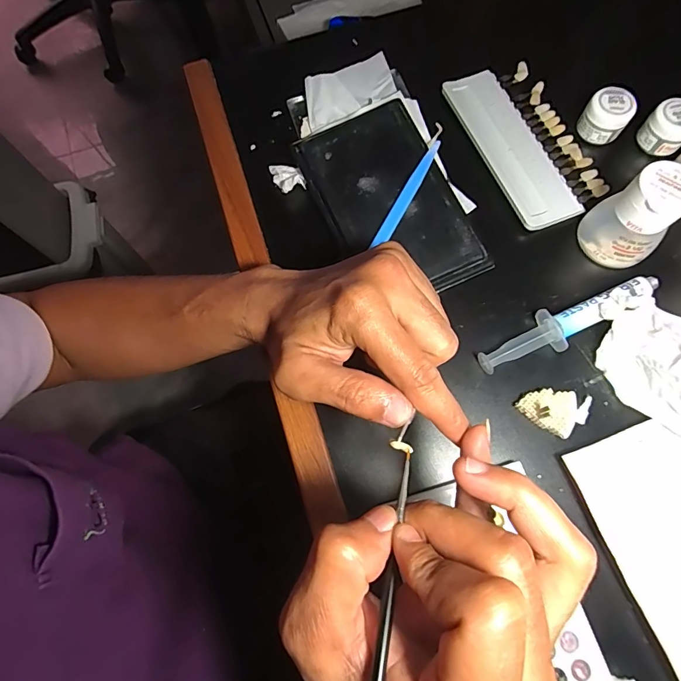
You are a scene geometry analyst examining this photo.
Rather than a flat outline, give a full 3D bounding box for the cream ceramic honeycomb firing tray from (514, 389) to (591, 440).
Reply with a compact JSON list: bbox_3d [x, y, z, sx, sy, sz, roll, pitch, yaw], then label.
[{"bbox_3d":[0.142,0.044,0.276,0.038,0.011,0.037,-41,76,-9],"label":"cream ceramic honeycomb firing tray"}]

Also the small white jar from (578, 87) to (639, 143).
[{"bbox_3d":[0.207,-0.176,0.326,0.032,0.027,0.027,30,77,11],"label":"small white jar"}]

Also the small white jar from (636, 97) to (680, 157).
[{"bbox_3d":[0.251,-0.162,0.321,0.031,0.027,0.032,-1,73,3],"label":"small white jar"}]

